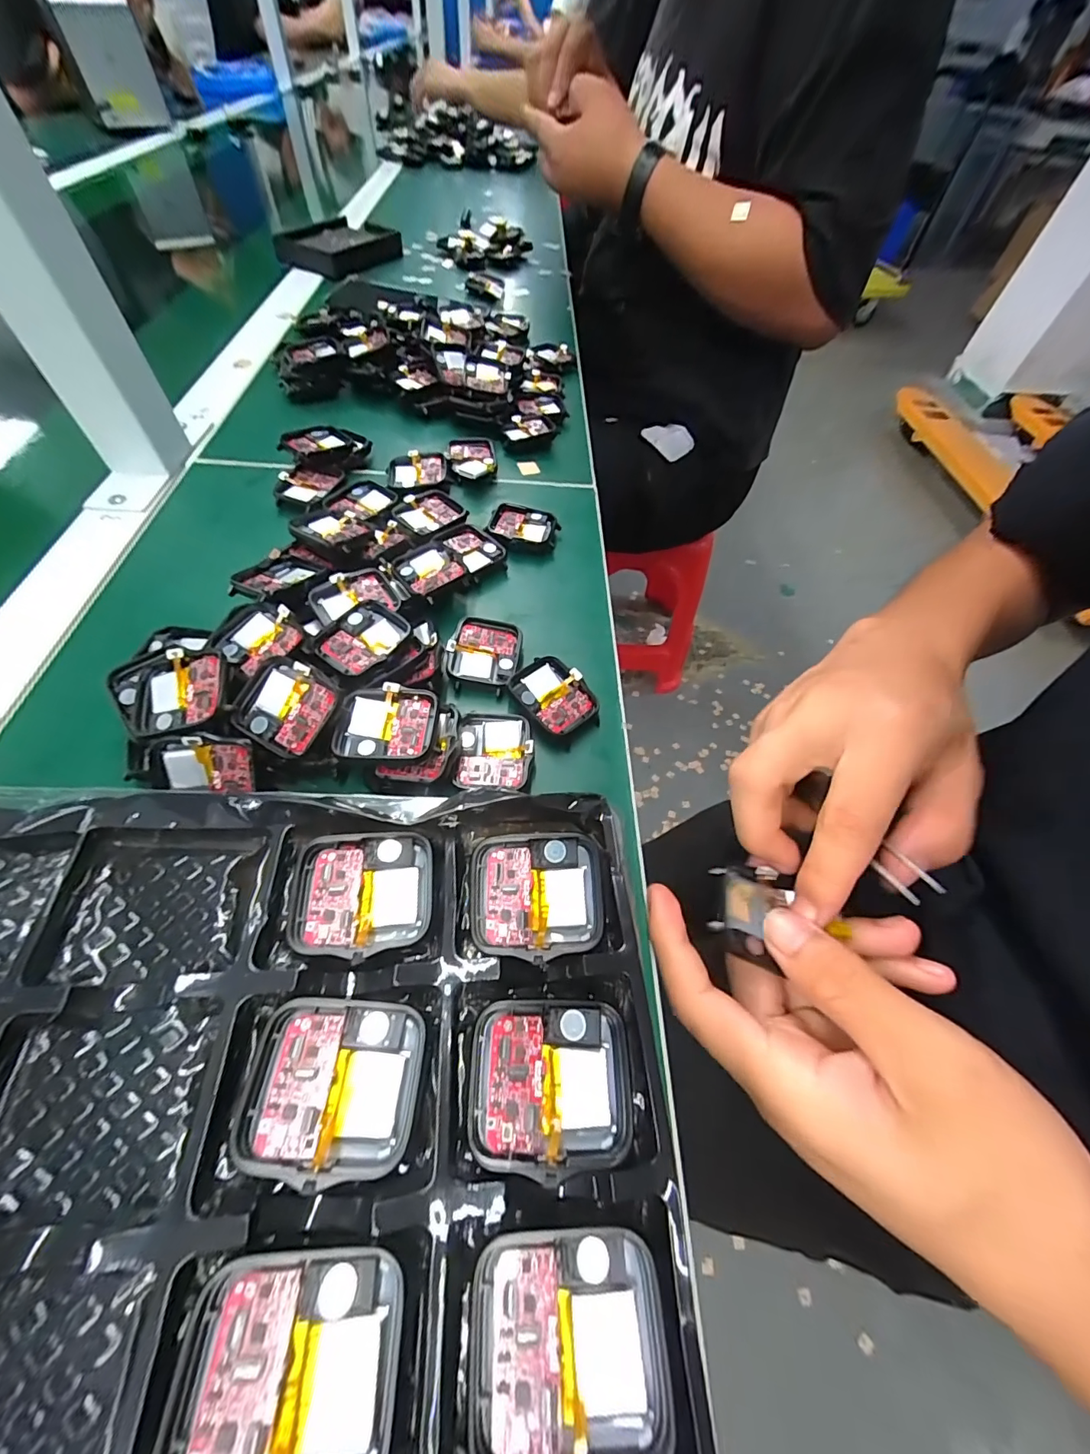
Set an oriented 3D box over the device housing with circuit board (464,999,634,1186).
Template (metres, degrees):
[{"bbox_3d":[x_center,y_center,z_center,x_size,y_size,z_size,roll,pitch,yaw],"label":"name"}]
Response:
[{"bbox_3d":[0.002,0.095,0.129,0.043,0.007,0.037,3,57,-3],"label":"device housing with circuit board"}]

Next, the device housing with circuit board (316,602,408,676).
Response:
[{"bbox_3d":[-0.090,-0.045,0.240,0.038,0.008,0.043,28,60,13],"label":"device housing with circuit board"}]

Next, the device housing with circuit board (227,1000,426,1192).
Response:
[{"bbox_3d":[-0.055,0.092,0.125,0.042,0.006,0.037,5,57,-1],"label":"device housing with circuit board"}]

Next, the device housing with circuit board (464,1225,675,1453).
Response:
[{"bbox_3d":[0.005,0.135,0.105,0.043,0.007,0.036,2,57,-3],"label":"device housing with circuit board"}]

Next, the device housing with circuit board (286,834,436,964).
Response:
[{"bbox_3d":[-0.058,0.052,0.153,0.042,0.006,0.037,-5,58,-7],"label":"device housing with circuit board"}]

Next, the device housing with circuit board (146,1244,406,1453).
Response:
[{"bbox_3d":[-0.053,0.131,0.097,0.044,0.008,0.036,0,57,-4],"label":"device housing with circuit board"}]

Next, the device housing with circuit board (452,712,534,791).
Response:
[{"bbox_3d":[-0.024,0.011,0.231,0.035,0.009,0.039,2,57,-3],"label":"device housing with circuit board"}]

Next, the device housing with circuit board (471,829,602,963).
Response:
[{"bbox_3d":[-0.002,0.053,0.154,0.042,0.009,0.035,-1,57,-5],"label":"device housing with circuit board"}]

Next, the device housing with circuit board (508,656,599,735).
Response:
[{"bbox_3d":[0.004,-0.017,0.251,0.040,0.011,0.036,41,63,20],"label":"device housing with circuit board"}]

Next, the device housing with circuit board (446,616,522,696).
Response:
[{"bbox_3d":[-0.033,-0.040,0.262,0.037,0.011,0.043,7,57,0],"label":"device housing with circuit board"}]

